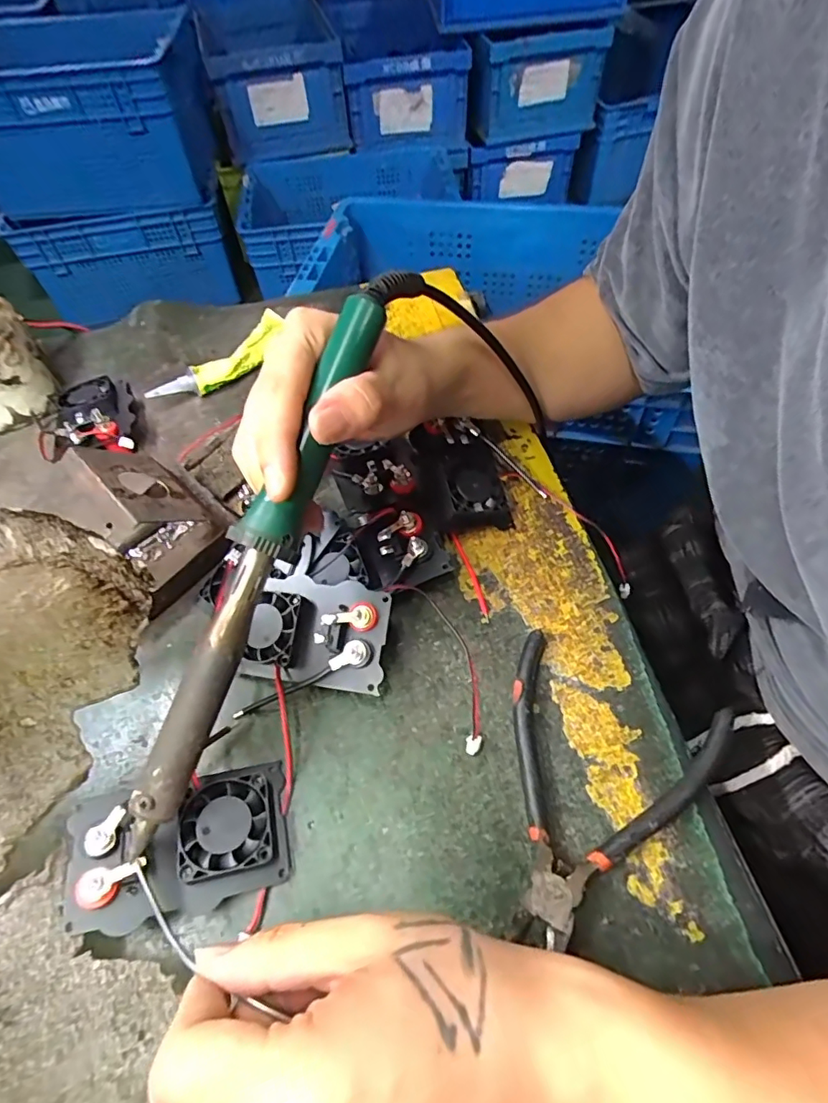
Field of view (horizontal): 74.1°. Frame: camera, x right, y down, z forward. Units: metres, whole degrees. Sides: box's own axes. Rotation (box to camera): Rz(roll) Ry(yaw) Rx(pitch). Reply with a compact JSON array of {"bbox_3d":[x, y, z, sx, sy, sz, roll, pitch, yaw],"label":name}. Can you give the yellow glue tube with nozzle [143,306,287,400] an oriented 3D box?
[{"bbox_3d":[-0.154,-0.153,0.444,0.026,0.023,0.122,37,65,23],"label":"yellow glue tube with nozzle"}]

